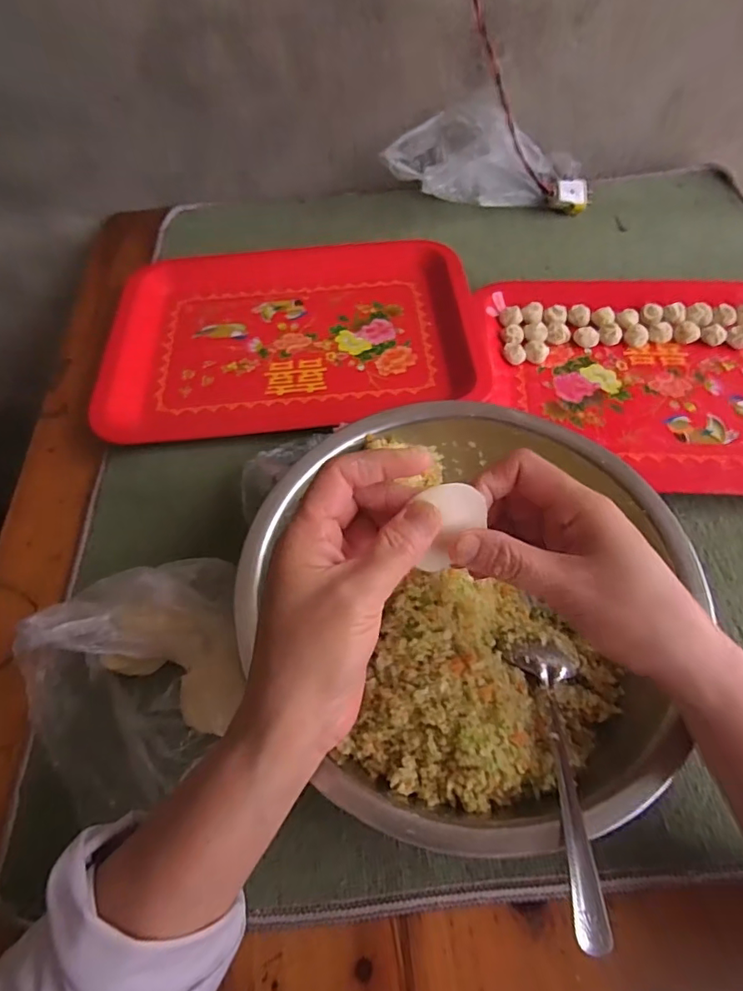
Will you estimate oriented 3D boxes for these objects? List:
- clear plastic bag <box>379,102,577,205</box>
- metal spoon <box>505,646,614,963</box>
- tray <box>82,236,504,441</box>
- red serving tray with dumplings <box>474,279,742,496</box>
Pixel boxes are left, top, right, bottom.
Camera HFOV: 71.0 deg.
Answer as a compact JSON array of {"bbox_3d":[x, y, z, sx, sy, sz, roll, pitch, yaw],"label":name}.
[{"bbox_3d":[0.140,-0.418,0.651,0.243,0.097,0.089,-10,58,-3],"label":"clear plastic bag"},{"bbox_3d":[0.100,0.144,0.275,0.041,0.015,0.150,4,37,5],"label":"metal spoon"},{"bbox_3d":[-0.083,-0.179,0.554,0.370,0.026,0.266,-7,58,-1],"label":"tray"},{"bbox_3d":[0.289,-0.112,0.490,0.360,0.024,0.247,6,59,6],"label":"red serving tray with dumplings"}]

